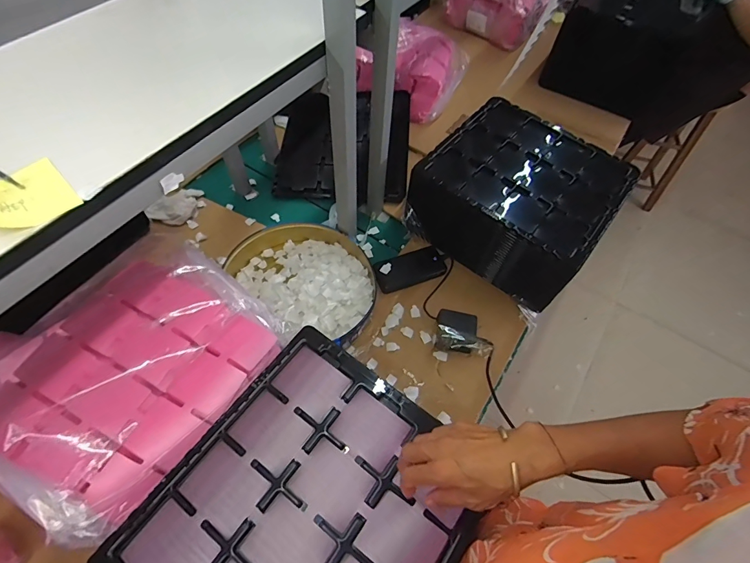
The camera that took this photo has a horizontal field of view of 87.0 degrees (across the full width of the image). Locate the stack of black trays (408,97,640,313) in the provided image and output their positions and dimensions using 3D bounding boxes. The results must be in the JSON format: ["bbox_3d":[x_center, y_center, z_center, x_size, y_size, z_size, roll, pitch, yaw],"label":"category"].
[{"bbox_3d":[0.315,-0.185,0.895,0.370,0.176,0.333,36,62,17],"label":"stack of black trays"}]

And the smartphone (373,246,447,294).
[{"bbox_3d":[0.079,-0.030,0.884,0.163,0.014,0.080,-18,71,-16],"label":"smartphone"}]

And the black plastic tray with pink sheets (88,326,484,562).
[{"bbox_3d":[-0.076,0.277,0.474,0.332,0.022,0.364,33,61,16],"label":"black plastic tray with pink sheets"}]

